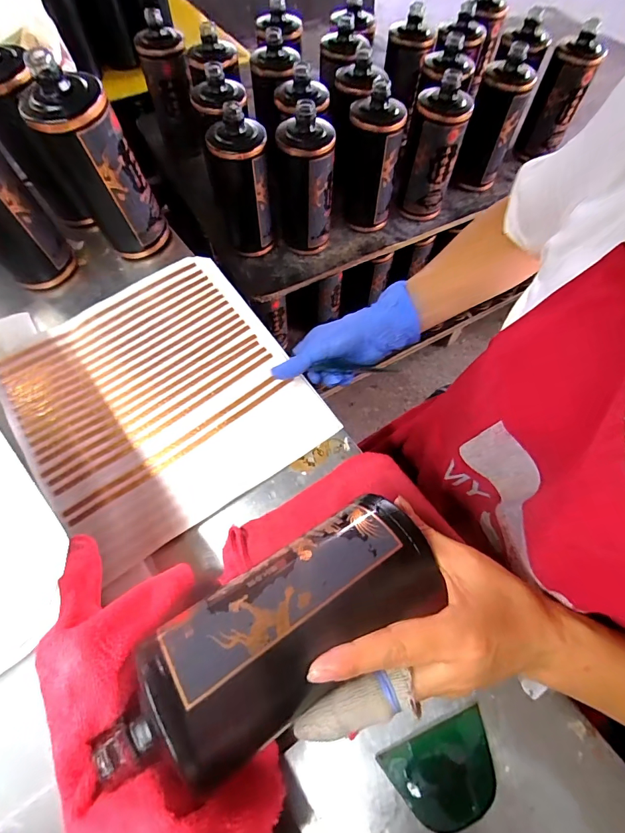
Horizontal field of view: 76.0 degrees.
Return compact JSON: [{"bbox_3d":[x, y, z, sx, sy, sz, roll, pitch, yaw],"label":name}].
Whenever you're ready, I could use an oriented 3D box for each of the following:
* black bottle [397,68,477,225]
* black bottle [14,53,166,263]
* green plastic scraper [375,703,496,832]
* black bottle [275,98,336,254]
[{"bbox_3d":[0.185,-0.408,0.628,0.077,0.177,0.067,13,63,5],"label":"black bottle"},{"bbox_3d":[-0.230,-0.263,0.440,0.063,0.178,0.081,31,66,14],"label":"black bottle"},{"bbox_3d":[0.096,0.255,0.286,0.079,0.005,0.055,-21,65,-6],"label":"green plastic scraper"},{"bbox_3d":[-0.010,-0.341,0.587,0.076,0.192,0.076,1,63,-1],"label":"black bottle"}]

